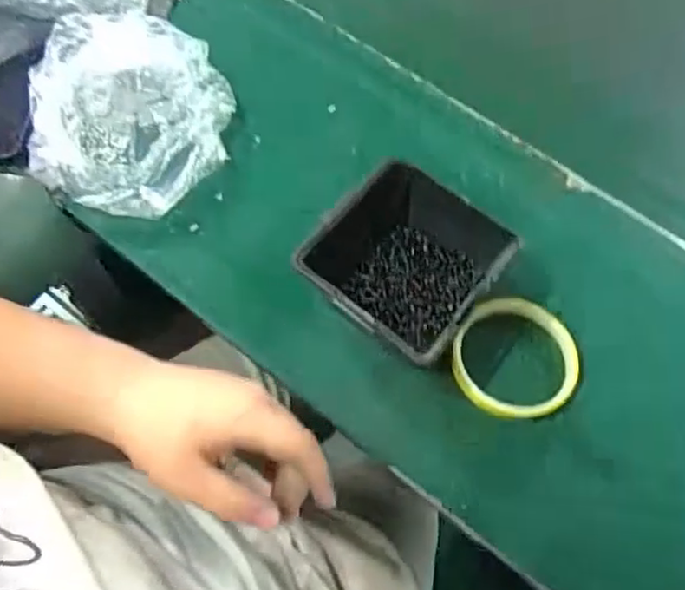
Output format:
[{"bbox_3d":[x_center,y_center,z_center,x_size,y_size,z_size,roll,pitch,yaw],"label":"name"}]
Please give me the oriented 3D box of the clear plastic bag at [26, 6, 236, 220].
[{"bbox_3d":[-0.173,-0.147,0.535,0.151,0.045,0.164,3,65,-1],"label":"clear plastic bag"}]

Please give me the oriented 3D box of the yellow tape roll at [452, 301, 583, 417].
[{"bbox_3d":[0.123,0.047,0.481,0.085,0.033,0.084,1,65,-2],"label":"yellow tape roll"}]

